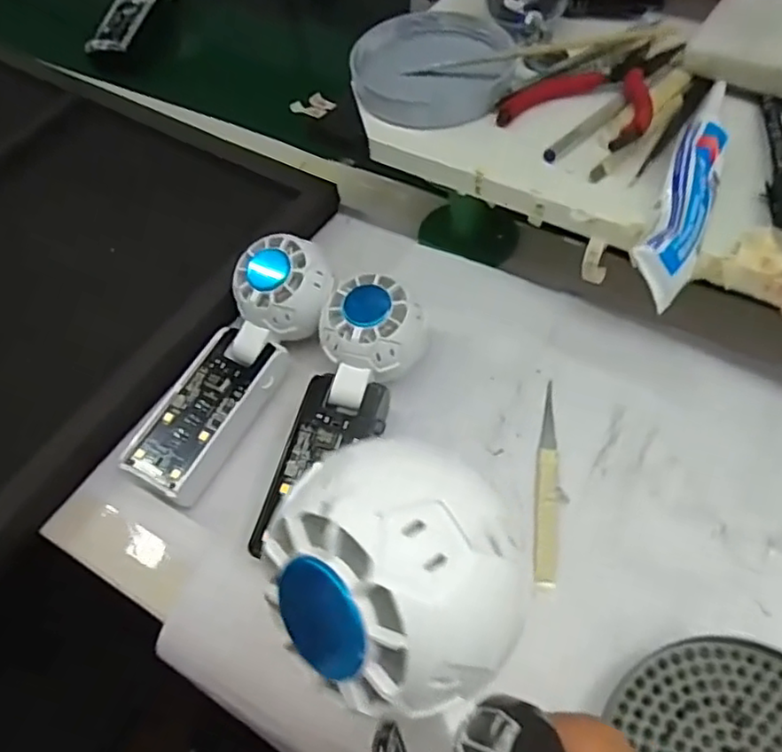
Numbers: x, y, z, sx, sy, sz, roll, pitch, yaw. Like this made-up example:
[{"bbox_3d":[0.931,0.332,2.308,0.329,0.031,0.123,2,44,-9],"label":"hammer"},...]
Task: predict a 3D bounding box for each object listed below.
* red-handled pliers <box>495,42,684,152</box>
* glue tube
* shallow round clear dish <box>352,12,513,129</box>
[{"bbox_3d":[0.129,-0.173,0.377,0.082,0.017,0.114,36,68,25],"label":"red-handled pliers"},{"bbox_3d":[0.153,-0.097,0.327,0.027,0.028,0.140,21,63,19],"label":"glue tube"},{"bbox_3d":[0.025,-0.196,0.406,0.096,0.019,0.105,-6,58,3],"label":"shallow round clear dish"}]

